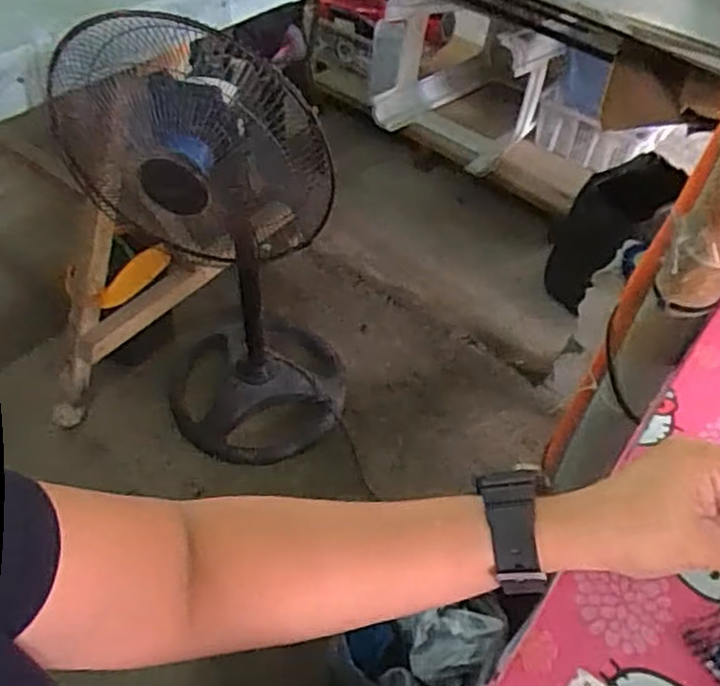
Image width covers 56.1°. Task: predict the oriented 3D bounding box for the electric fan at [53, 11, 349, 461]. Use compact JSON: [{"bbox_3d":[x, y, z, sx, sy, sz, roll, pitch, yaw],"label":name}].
[{"bbox_3d":[-0.259,-0.179,1.281,0.380,0.936,0.336,-24,54,-22],"label":"electric fan"}]

